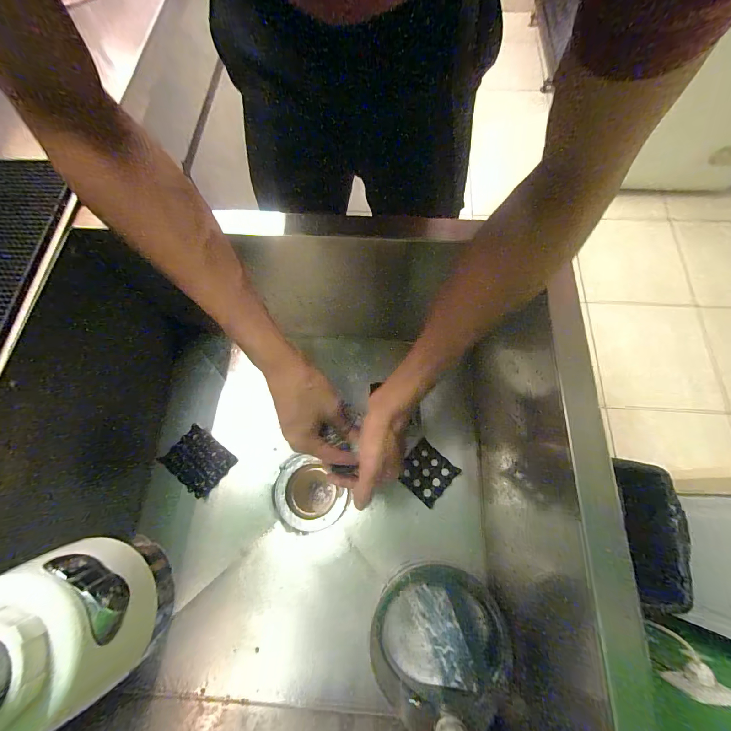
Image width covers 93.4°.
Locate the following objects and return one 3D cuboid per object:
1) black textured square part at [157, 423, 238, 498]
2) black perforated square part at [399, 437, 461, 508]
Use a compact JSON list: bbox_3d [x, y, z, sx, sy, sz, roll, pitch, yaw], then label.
[{"bbox_3d":[-0.246,0.141,0.510,0.083,0.014,0.070,40,65,1],"label":"black textured square part"},{"bbox_3d":[0.090,0.158,0.514,0.070,0.008,0.071,42,76,15],"label":"black perforated square part"}]

